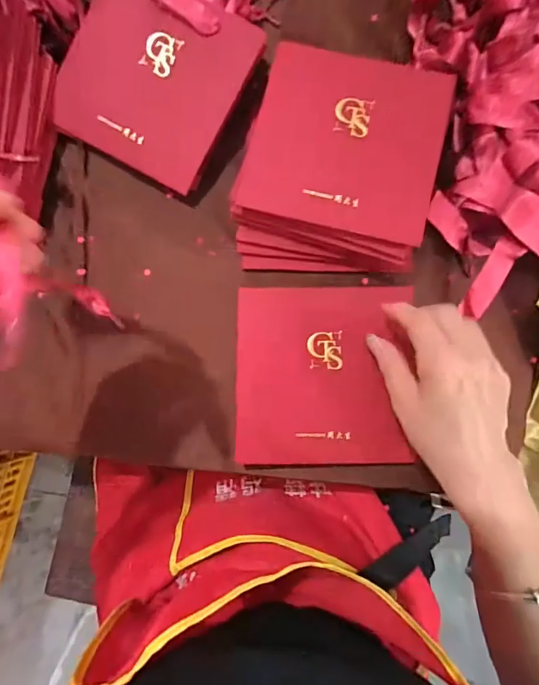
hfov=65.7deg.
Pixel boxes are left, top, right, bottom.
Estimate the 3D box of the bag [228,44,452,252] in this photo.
[{"bbox_3d":[0.058,-0.154,0.316,0.139,0.007,0.139,13,83,4],"label":"bag"}]

